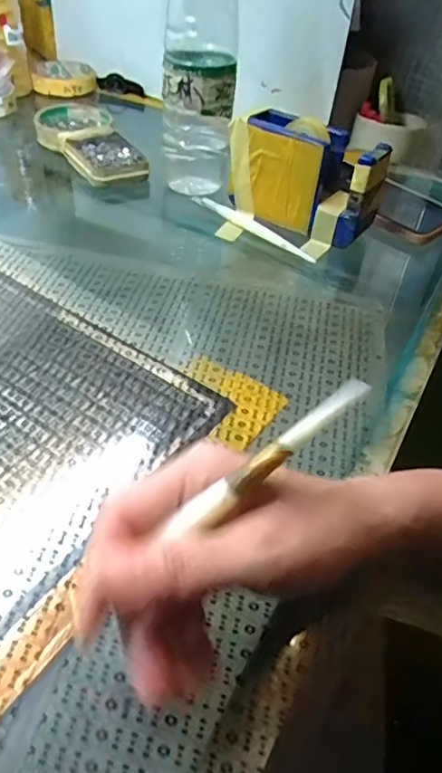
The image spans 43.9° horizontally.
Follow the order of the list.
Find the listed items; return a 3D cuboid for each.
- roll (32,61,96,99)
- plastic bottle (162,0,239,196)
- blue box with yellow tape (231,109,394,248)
[{"bbox_3d":[-0.209,-0.414,0.735,0.083,0.018,0.094,-2,45,-8],"label":"roll"},{"bbox_3d":[-0.017,-0.282,0.471,0.063,0.205,0.061,3,45,-3],"label":"plastic bottle"},{"bbox_3d":[0.054,-0.195,0.483,0.094,0.077,0.046,26,48,19],"label":"blue box with yellow tape"}]

